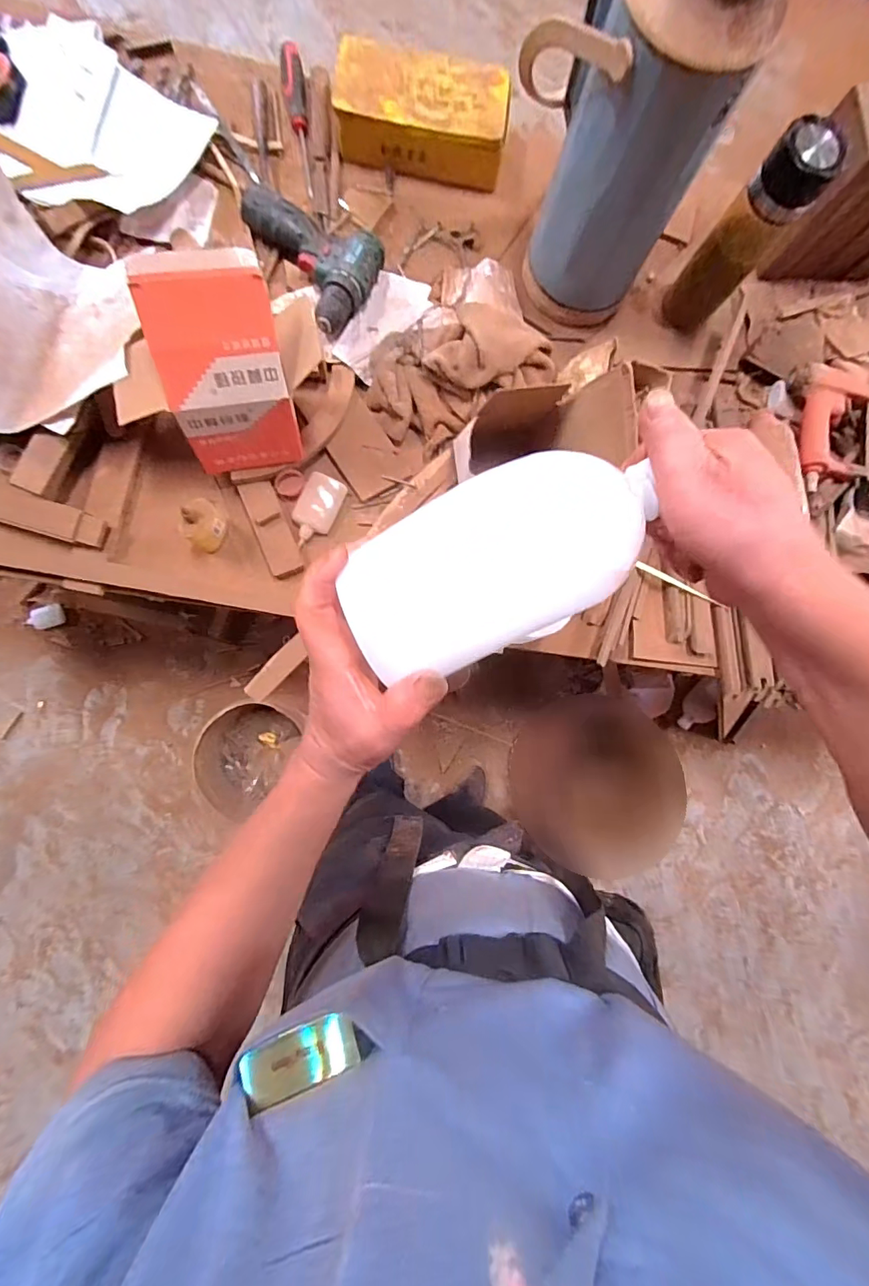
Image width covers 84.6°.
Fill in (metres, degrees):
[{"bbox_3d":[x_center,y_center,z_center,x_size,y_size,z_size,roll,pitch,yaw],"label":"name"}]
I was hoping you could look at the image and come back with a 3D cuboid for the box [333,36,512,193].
[{"bbox_3d":[-0.017,-0.741,0.663,0.233,0.062,0.116,5,84,-6],"label":"box"}]

